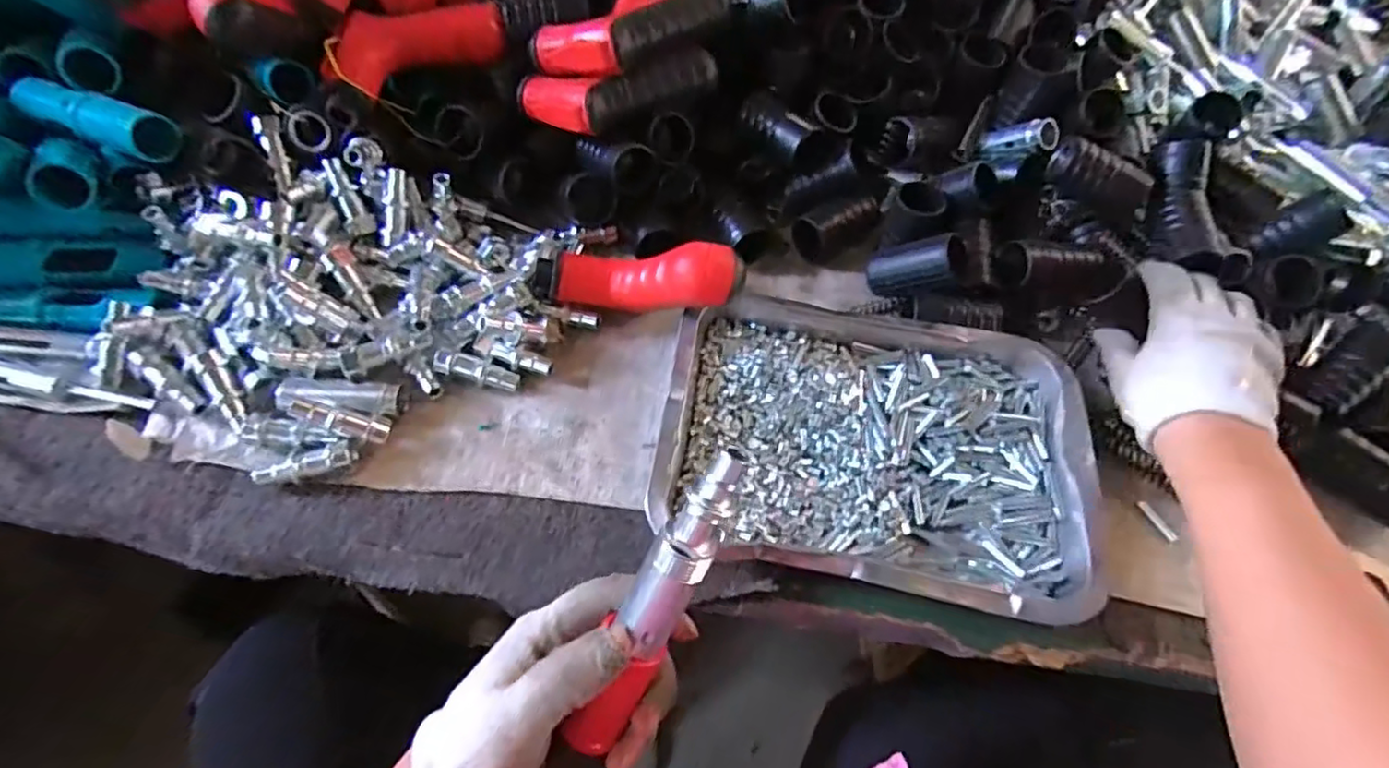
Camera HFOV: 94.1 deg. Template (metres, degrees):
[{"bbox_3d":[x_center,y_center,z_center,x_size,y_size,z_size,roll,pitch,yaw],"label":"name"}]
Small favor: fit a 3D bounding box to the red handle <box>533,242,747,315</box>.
[{"bbox_3d":[-0.037,-0.065,0.409,0.146,0.040,0.032,4,62,32],"label":"red handle"}]

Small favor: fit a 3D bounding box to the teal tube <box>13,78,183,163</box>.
[{"bbox_3d":[-0.385,-0.171,0.406,0.105,0.031,0.029,20,60,8],"label":"teal tube"}]

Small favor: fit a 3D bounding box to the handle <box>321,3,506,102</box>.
[{"bbox_3d":[-0.192,-0.234,0.446,0.120,0.032,0.041,-27,65,-18],"label":"handle"}]

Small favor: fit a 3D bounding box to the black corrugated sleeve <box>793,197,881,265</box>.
[{"bbox_3d":[0.113,-0.117,0.489,0.068,0.035,0.029,-21,69,-12],"label":"black corrugated sleeve"}]

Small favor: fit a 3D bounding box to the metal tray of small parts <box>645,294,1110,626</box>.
[{"bbox_3d":[0.107,0.030,0.387,0.245,0.029,0.175,10,66,2],"label":"metal tray of small parts"}]

